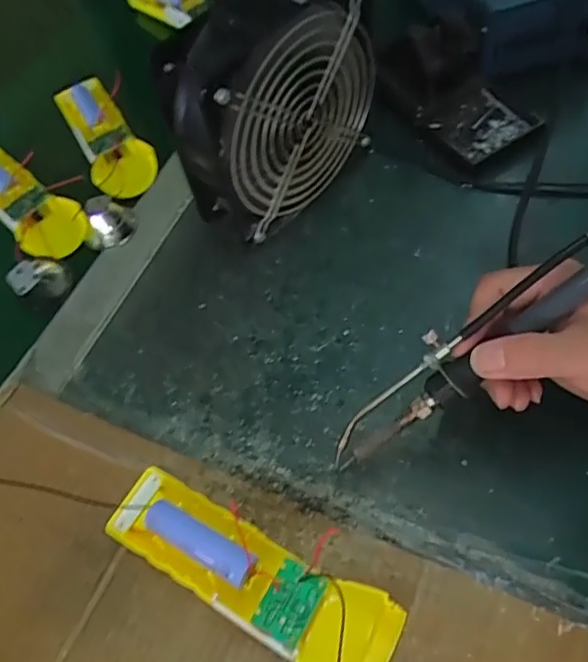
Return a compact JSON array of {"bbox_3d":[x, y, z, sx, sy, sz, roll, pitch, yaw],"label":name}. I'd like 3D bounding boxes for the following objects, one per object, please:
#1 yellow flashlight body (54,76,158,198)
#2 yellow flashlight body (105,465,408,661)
[{"bbox_3d":[-0.154,-0.157,0.487,0.048,0.035,0.125,-29,59,-10],"label":"yellow flashlight body"},{"bbox_3d":[-0.025,0.126,0.305,0.157,0.030,0.048,24,63,18],"label":"yellow flashlight body"}]

